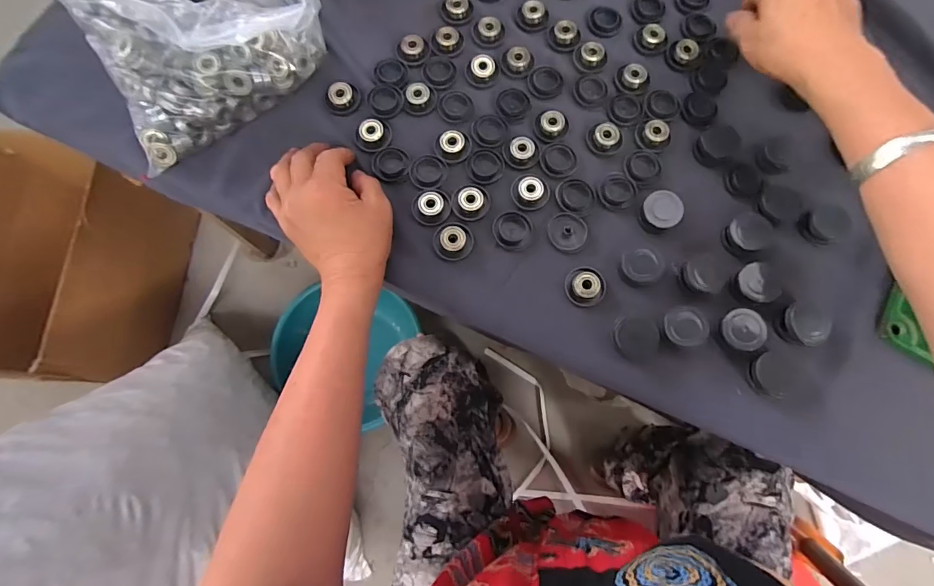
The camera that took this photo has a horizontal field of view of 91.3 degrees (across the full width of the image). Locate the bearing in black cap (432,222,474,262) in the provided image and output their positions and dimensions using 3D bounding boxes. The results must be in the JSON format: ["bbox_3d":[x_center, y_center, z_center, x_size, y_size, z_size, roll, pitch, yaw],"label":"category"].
[{"bbox_3d":[-0.012,-0.046,0.390,0.034,0.009,0.034,0,77,0],"label":"bearing in black cap"}]

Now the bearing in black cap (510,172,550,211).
[{"bbox_3d":[0.056,-0.091,0.401,0.034,0.009,0.033,30,79,7],"label":"bearing in black cap"}]

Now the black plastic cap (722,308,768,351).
[{"bbox_3d":[0.222,0.029,0.364,0.032,0.008,0.033,0,77,0],"label":"black plastic cap"}]

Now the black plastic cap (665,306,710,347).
[{"bbox_3d":[0.173,0.027,0.365,0.031,0.018,0.031,0,77,0],"label":"black plastic cap"}]

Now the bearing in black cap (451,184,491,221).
[{"bbox_3d":[0.004,-0.081,0.397,0.032,0.008,0.034,0,77,0],"label":"bearing in black cap"}]

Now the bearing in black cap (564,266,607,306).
[{"bbox_3d":[0.100,-0.006,0.383,0.034,0.013,0.032,0,77,0],"label":"bearing in black cap"}]

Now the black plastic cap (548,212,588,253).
[{"bbox_3d":[0.088,-0.053,0.392,0.036,0.004,0.032,43,81,9],"label":"black plastic cap"}]

